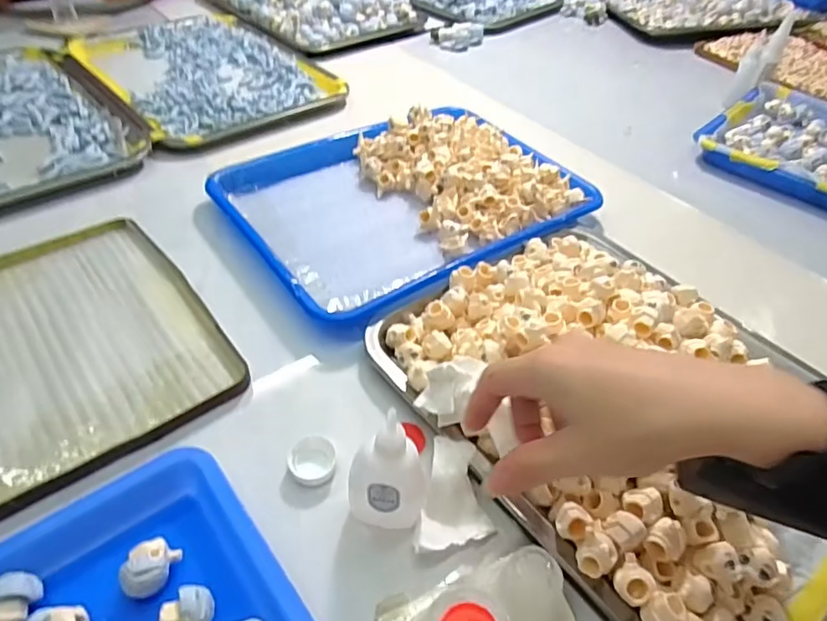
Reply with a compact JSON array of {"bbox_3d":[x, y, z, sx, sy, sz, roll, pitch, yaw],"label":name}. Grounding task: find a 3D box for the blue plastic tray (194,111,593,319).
[{"bbox_3d":[-0.010,-0.121,0.546,0.316,0.026,0.248,-27,53,-26],"label":"blue plastic tray"}]

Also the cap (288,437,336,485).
[{"bbox_3d":[-0.064,0.095,0.350,0.029,0.008,0.029,3,45,-3],"label":"cap"}]

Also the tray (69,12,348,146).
[{"bbox_3d":[-0.283,-0.325,0.751,0.248,0.024,0.334,-30,54,-28],"label":"tray"}]

